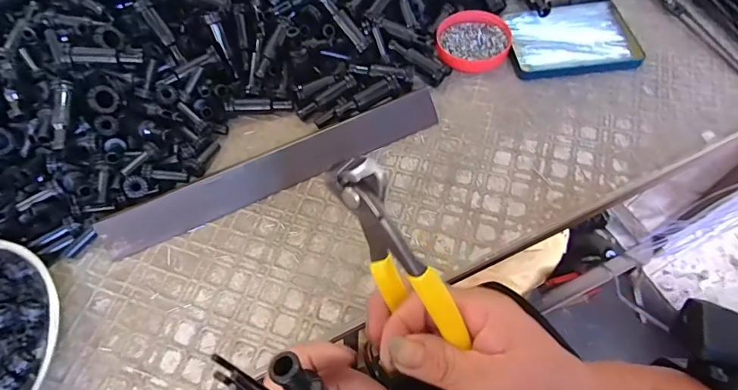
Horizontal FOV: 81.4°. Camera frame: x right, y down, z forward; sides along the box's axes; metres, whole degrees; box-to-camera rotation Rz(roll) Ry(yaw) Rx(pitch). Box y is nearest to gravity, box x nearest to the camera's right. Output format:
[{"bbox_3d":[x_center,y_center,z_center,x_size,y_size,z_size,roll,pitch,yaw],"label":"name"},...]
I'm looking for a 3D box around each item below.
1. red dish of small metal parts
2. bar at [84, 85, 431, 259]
[{"bbox_3d":[0.109,-0.162,0.451,0.075,0.023,0.065,14,62,11],"label":"red dish of small metal parts"},{"bbox_3d":[-0.080,-0.024,0.390,0.310,0.009,0.036,-24,103,-10],"label":"bar"}]

